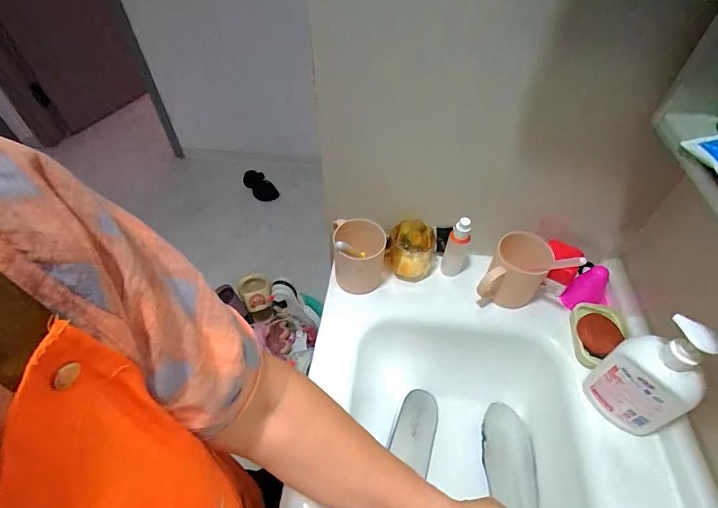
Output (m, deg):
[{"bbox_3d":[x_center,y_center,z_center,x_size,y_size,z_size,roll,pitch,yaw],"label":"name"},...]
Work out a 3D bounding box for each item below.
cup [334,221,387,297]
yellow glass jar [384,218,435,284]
[{"bbox_3d":[0.002,-0.002,0.642,0.086,0.115,0.095,-2,49,-2],"label":"cup"},{"bbox_3d":[0.095,-0.003,0.690,0.091,0.088,0.086,0,49,0],"label":"yellow glass jar"}]

